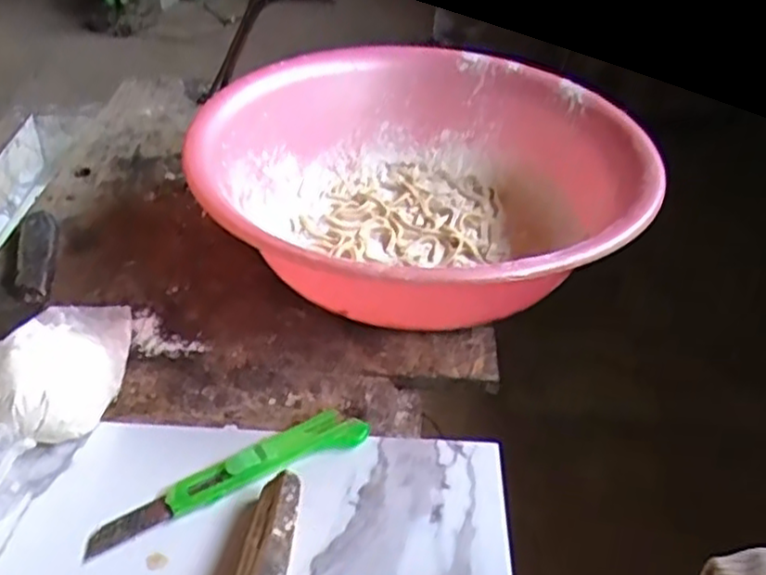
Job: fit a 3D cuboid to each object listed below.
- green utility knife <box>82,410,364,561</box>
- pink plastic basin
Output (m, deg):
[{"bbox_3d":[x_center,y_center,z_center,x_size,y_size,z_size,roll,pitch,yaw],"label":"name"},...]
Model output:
[{"bbox_3d":[-0.102,0.124,0.489,0.192,0.009,0.034,-16,42,-25],"label":"green utility knife"},{"bbox_3d":[0.015,-0.086,0.685,0.363,0.150,0.403,-19,43,-27],"label":"pink plastic basin"}]

